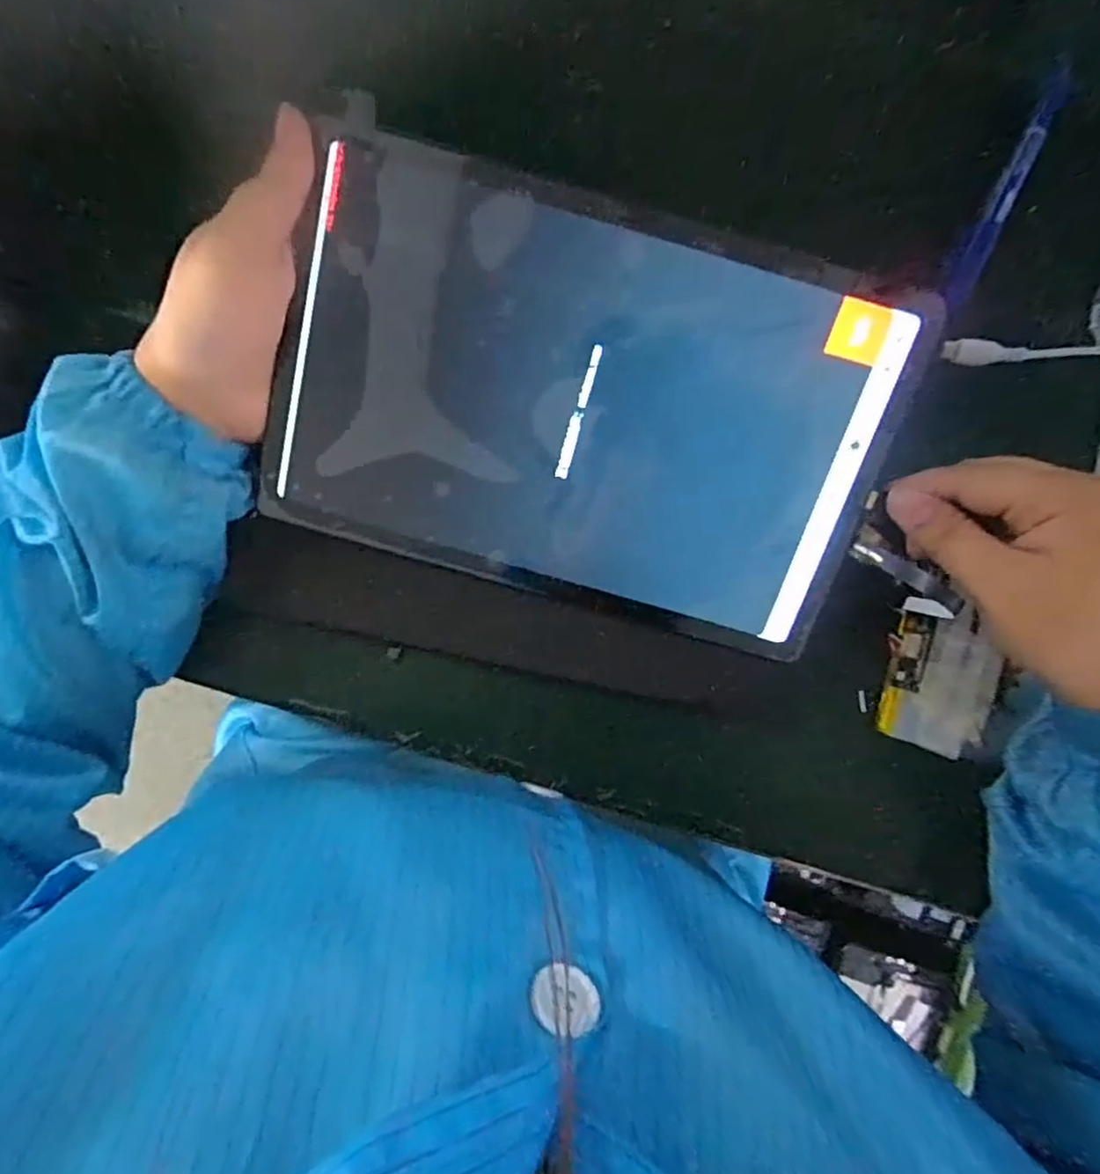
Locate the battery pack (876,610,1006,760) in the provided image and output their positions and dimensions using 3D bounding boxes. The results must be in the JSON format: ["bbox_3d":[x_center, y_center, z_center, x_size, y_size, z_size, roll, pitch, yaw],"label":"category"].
[{"bbox_3d":[0.179,0.044,0.299,0.045,0.012,0.061,12,90,2],"label":"battery pack"}]

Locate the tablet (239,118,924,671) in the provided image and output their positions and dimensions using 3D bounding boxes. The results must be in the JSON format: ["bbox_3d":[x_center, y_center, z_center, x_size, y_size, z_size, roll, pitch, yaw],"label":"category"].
[{"bbox_3d":[0.013,-0.065,0.265,0.236,0.008,0.148,16,109,-2],"label":"tablet"}]

